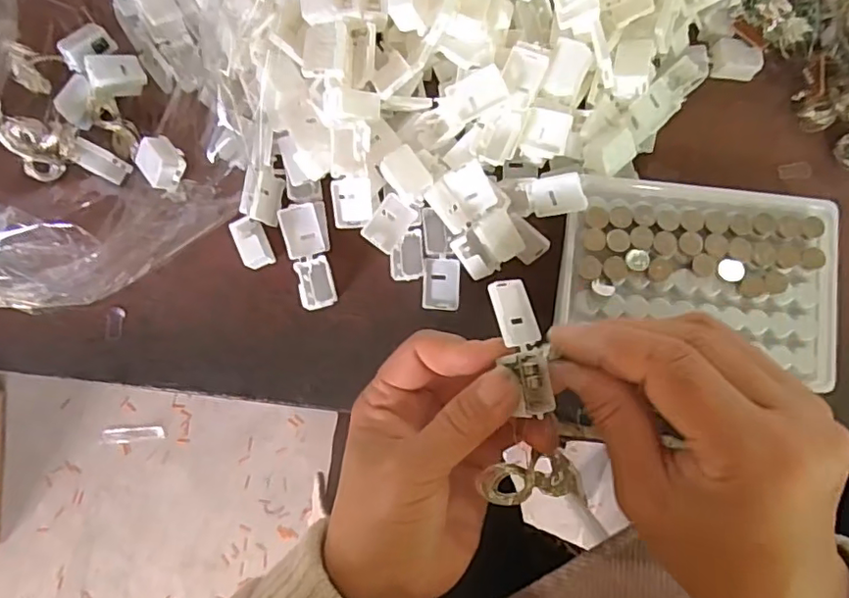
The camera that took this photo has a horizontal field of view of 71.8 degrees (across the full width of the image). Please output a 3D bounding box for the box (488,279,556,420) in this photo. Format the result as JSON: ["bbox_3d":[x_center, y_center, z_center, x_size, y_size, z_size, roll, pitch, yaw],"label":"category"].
[{"bbox_3d":[0.040,0.019,0.238,0.018,0.013,0.056,-14,79,1],"label":"box"}]

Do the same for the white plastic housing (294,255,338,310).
[{"bbox_3d":[-0.059,-0.008,0.319,0.018,0.010,0.026,-12,82,0],"label":"white plastic housing"}]

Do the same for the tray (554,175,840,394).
[{"bbox_3d":[0.134,-0.014,0.288,0.129,0.011,0.086,8,82,2],"label":"tray"}]

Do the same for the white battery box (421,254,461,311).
[{"bbox_3d":[0.010,-0.008,0.315,0.020,0.008,0.028,6,82,2],"label":"white battery box"}]

